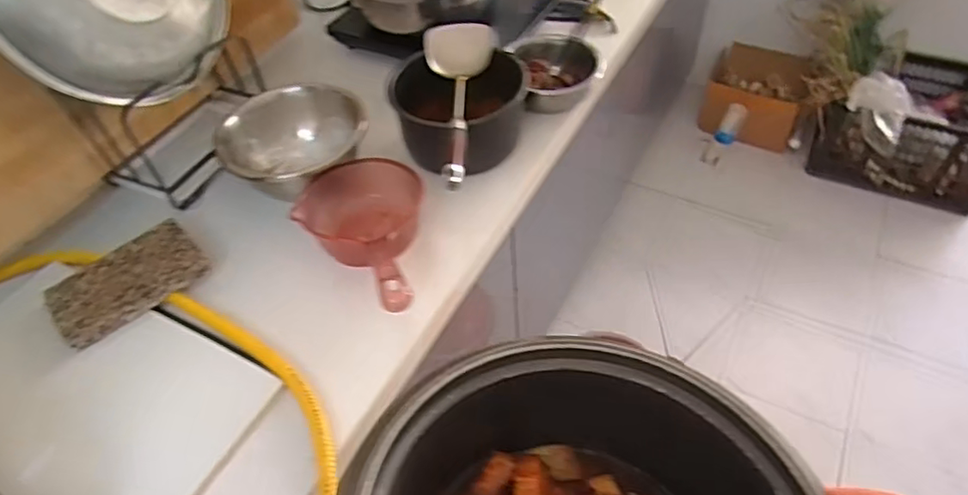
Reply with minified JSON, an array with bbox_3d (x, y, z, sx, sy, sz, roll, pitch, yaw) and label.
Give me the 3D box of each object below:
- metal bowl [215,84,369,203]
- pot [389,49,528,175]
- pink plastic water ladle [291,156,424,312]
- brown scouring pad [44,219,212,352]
[{"bbox_3d":[-0.282,-0.165,0.901,0.207,0.087,0.207,-2,50,3],"label":"metal bowl"},{"bbox_3d":[-0.037,-0.204,0.913,0.198,0.099,0.191,-2,50,3],"label":"pot"},{"bbox_3d":[-0.143,-0.015,0.763,0.164,0.082,0.292,-18,35,-11],"label":"pink plastic water ladle"},{"bbox_3d":[-0.455,0.043,0.769,0.179,0.023,0.107,-38,57,-25],"label":"brown scouring pad"}]

